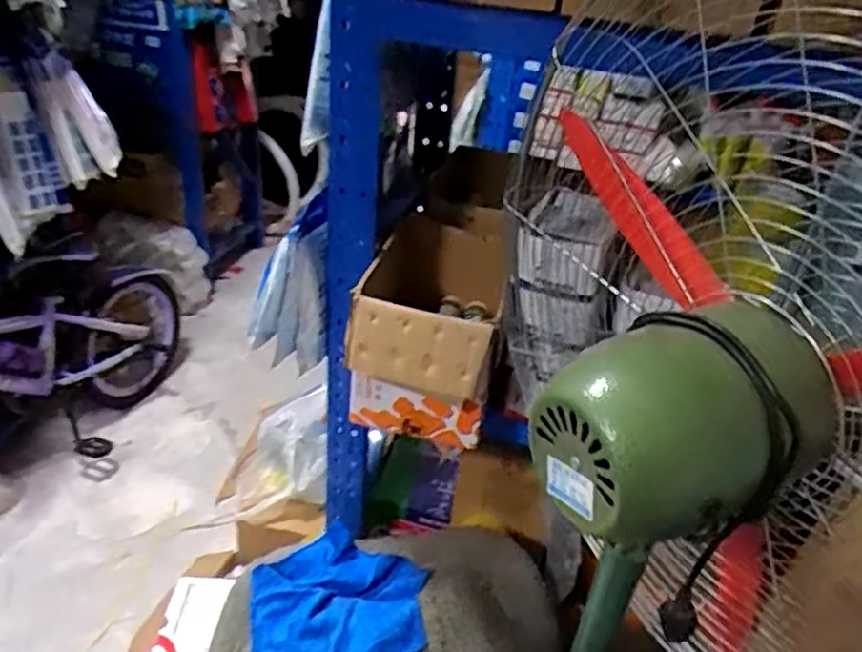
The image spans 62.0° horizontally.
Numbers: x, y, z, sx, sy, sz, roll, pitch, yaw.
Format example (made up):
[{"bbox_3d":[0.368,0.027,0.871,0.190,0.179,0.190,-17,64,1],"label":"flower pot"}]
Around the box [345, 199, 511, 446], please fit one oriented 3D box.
[{"bbox_3d":[0.012,-0.016,1.158,0.194,0.235,0.413,10,32,6],"label":"box"}]

